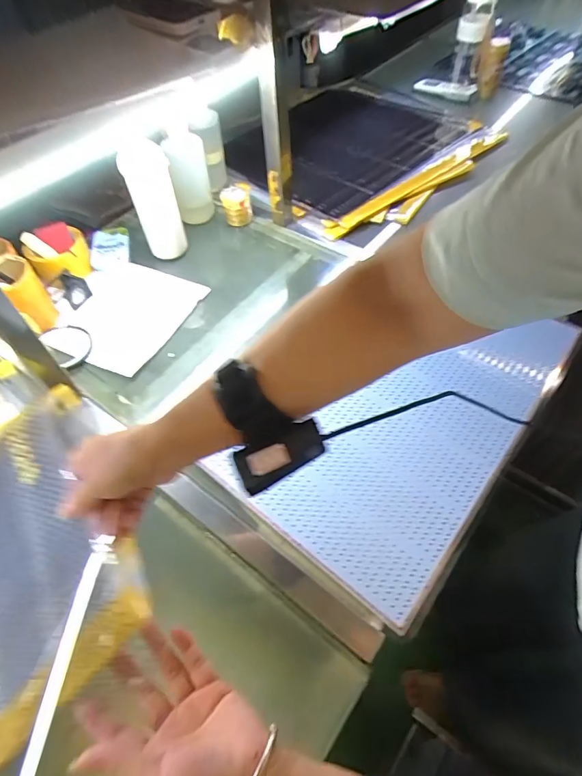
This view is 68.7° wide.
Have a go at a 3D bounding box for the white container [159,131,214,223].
[{"bbox_3d":[-0.185,-0.388,0.780,0.066,0.138,0.078,-12,54,-6],"label":"white container"}]

